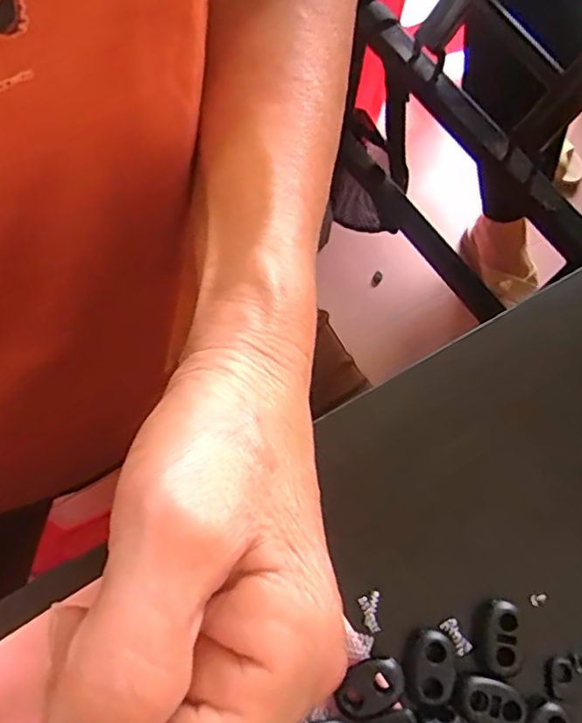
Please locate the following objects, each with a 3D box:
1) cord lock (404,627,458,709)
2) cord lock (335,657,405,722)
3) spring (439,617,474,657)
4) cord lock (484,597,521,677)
[{"bbox_3d":[0.043,0.094,0.186,0.016,0.004,0.021,10,71,-2],"label":"cord lock"},{"bbox_3d":[0.023,0.097,0.179,0.021,0.004,0.014,-32,61,7],"label":"cord lock"},{"bbox_3d":[0.053,0.088,0.192,0.005,0.004,0.011,-30,77,-14],"label":"spring"},{"bbox_3d":[0.066,0.087,0.191,0.011,0.005,0.021,10,71,-2],"label":"cord lock"}]

